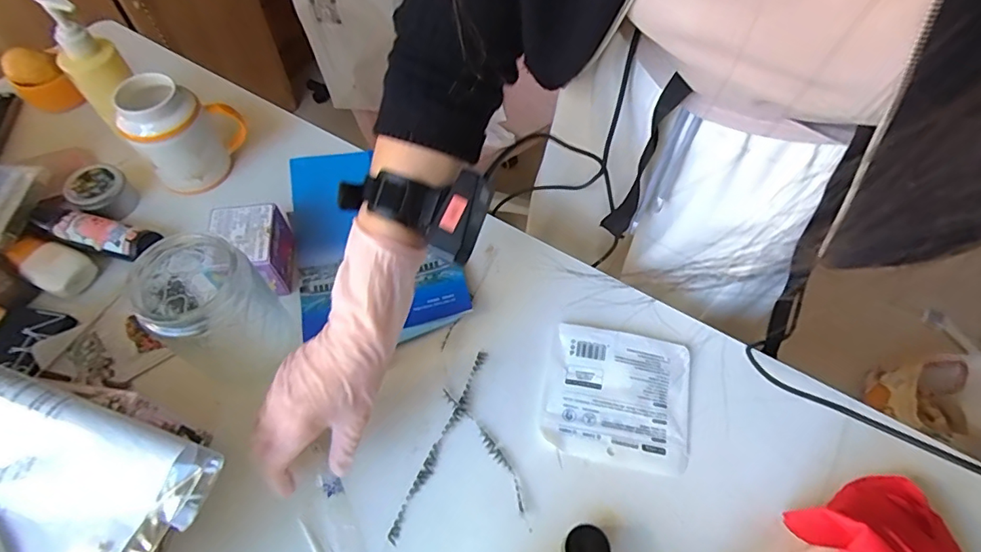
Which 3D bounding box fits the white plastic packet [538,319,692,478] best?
[{"bbox_3d":[0.121,0.112,0.490,0.130,0.012,0.123,11,59,5],"label":"white plastic packet"}]

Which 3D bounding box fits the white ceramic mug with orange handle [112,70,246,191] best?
[{"bbox_3d":[-0.353,-0.167,0.585,0.077,0.108,0.105,25,63,13],"label":"white ceramic mug with orange handle"}]

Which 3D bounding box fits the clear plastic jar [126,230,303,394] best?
[{"bbox_3d":[-0.250,0.030,0.462,0.098,0.123,0.087,29,63,16],"label":"clear plastic jar"}]

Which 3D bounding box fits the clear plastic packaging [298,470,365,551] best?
[{"bbox_3d":[-0.132,0.220,0.432,0.041,0.005,0.100,-23,62,-15],"label":"clear plastic packaging"}]

